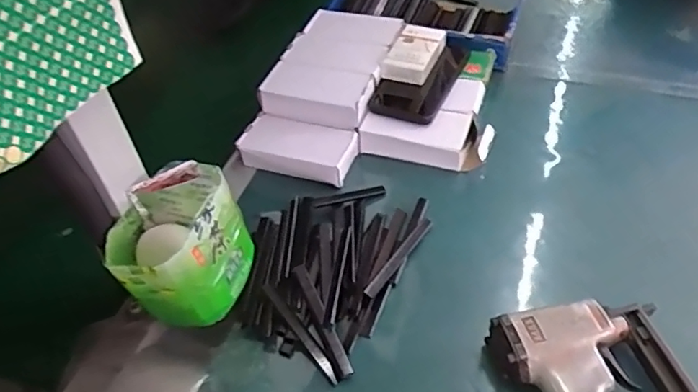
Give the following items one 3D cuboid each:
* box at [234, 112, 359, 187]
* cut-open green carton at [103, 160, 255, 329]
[{"bbox_3d":[-0.060,-0.055,0.639,0.128,0.033,0.065,11,49,15],"label":"box"},{"bbox_3d":[-0.137,0.040,0.455,0.087,0.098,0.101,8,48,12],"label":"cut-open green carton"}]

